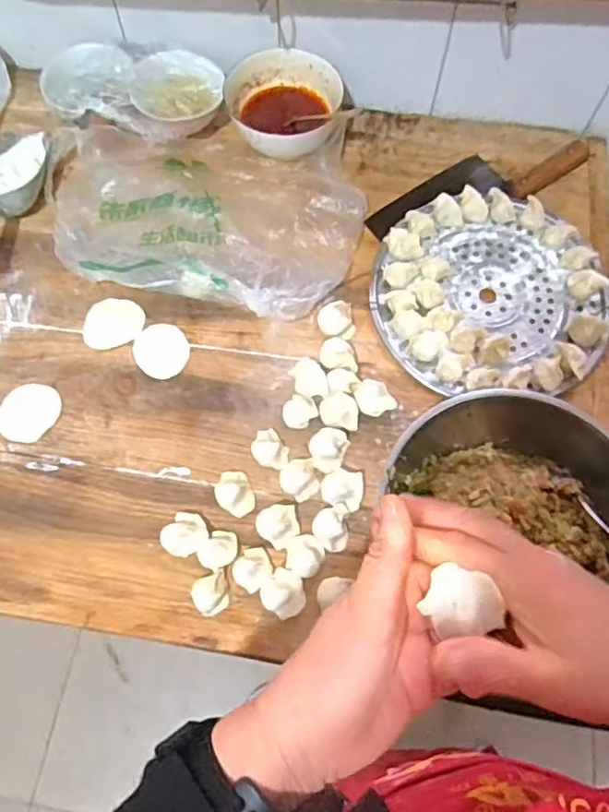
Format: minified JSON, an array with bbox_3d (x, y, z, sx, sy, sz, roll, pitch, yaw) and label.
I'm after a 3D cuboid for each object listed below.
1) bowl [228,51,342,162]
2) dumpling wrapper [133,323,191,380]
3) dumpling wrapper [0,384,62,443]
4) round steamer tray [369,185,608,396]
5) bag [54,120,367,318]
[{"bbox_3d":[-0.024,-0.366,0.764,0.140,0.066,0.130,0,68,0],"label":"bowl"},{"bbox_3d":[-0.158,-0.062,0.676,0.059,0.004,0.067,-36,72,-14],"label":"dumpling wrapper"},{"bbox_3d":[-0.293,0.007,0.650,0.059,0.006,0.065,29,76,10],"label":"dumpling wrapper"},{"bbox_3d":[0.208,-0.130,0.685,0.253,0.034,0.239,0,68,0],"label":"round steamer tray"},{"bbox_3d":[-0.120,-0.245,0.720,0.372,0.053,0.266,14,68,6],"label":"bag"}]

